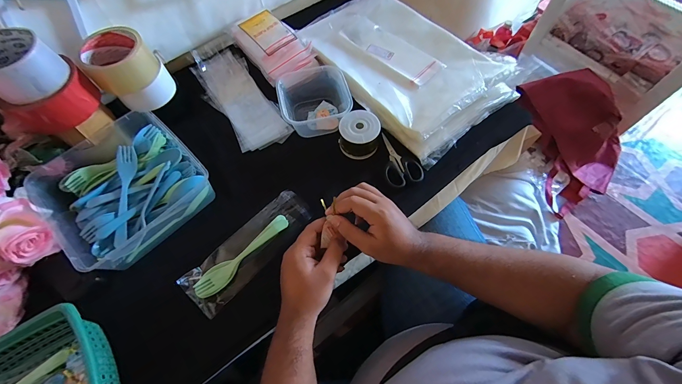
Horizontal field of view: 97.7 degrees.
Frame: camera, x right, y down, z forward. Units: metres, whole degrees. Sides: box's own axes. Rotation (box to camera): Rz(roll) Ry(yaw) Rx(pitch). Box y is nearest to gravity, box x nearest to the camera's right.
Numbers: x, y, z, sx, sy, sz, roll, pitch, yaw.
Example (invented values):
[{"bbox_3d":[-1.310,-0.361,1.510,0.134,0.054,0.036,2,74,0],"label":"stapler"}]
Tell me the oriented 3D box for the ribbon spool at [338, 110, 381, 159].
[{"bbox_3d":[0.031,-0.095,0.509,0.063,0.054,0.067,-1,63,2],"label":"ribbon spool"}]

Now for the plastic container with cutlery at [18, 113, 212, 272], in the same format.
[{"bbox_3d":[-0.337,-0.014,0.465,0.218,0.060,0.202,40,71,20],"label":"plastic container with cutlery"}]

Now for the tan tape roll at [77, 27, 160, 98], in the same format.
[{"bbox_3d":[-0.341,-0.202,0.460,0.089,0.059,0.075,-41,69,-17],"label":"tan tape roll"}]

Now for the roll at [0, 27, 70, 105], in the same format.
[{"bbox_3d":[-0.420,-0.164,0.387,0.089,0.047,0.087,-1,63,2],"label":"roll"}]

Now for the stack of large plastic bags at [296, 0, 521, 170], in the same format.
[{"bbox_3d":[0.113,-0.252,0.581,0.250,0.042,0.379,-39,68,-17],"label":"stack of large plastic bags"}]

